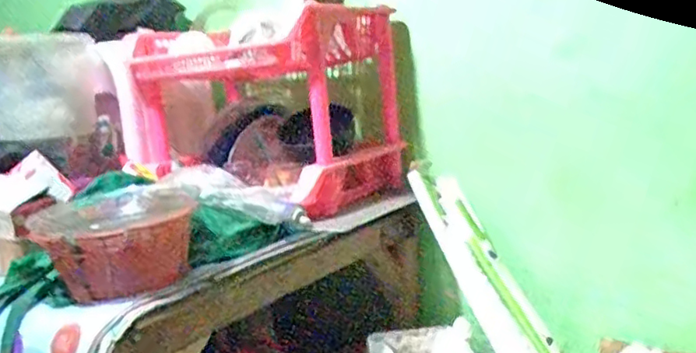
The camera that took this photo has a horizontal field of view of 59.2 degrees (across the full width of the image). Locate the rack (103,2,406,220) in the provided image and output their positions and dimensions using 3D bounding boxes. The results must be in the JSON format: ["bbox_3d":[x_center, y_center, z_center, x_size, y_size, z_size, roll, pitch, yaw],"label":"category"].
[{"bbox_3d":[-0.167,-0.118,1.207,0.474,0.341,0.414,3,12,44],"label":"rack"}]

